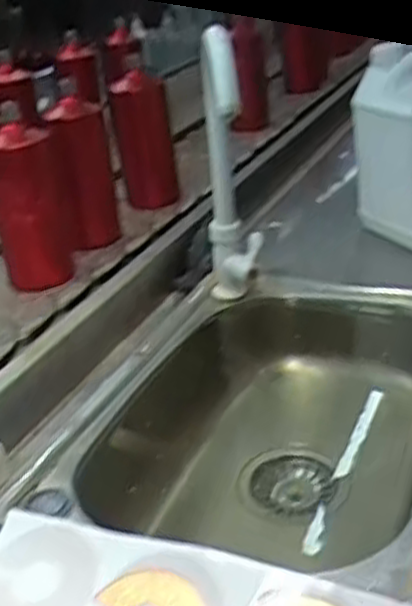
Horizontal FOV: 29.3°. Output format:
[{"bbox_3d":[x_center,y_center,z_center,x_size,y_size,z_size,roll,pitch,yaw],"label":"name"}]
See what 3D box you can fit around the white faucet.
[{"bbox_3d":[0.027,-0.137,0.822,0.054,0.286,0.166,0,26,5],"label":"white faucet"}]

